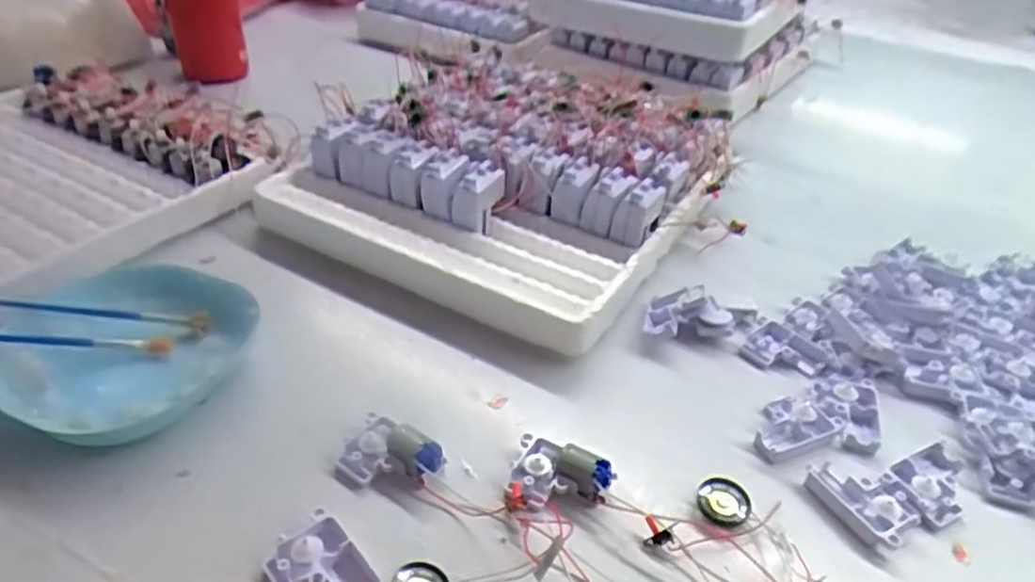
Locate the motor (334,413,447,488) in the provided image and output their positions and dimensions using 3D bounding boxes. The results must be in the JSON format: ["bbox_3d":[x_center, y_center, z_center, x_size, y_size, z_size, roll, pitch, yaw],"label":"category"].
[{"bbox_3d":[-0.067,0.084,0.350,0.052,0.022,0.034,24,40,26],"label":"motor"}]

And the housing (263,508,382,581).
[{"bbox_3d":[-0.086,0.123,0.301,0.050,0.015,0.036,32,43,33],"label":"housing"}]

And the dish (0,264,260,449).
[{"bbox_3d":[-0.224,0.032,0.395,0.117,0.028,0.121,15,36,14],"label":"dish"}]

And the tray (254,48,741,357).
[{"bbox_3d":[-0.008,-0.102,0.555,0.291,0.084,0.299,22,39,23],"label":"tray"}]

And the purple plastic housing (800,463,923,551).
[{"bbox_3d":[0.177,0.104,0.352,0.040,0.014,0.051,-19,41,-30],"label":"purple plastic housing"}]

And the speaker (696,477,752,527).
[{"bbox_3d":[0.104,0.106,0.346,0.026,0.006,0.027,3,35,-2],"label":"speaker"}]

